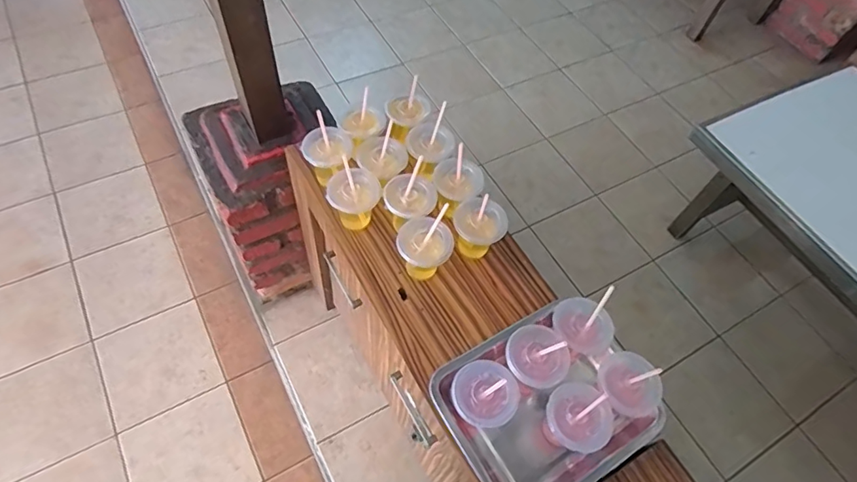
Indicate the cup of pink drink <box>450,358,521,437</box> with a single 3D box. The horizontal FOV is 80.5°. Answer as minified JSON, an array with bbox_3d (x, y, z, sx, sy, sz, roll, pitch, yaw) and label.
[{"bbox_3d":[0.081,0.231,0.746,0.092,0.086,0.092,3,58,-5],"label":"cup of pink drink"}]

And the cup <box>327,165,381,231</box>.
[{"bbox_3d":[-0.133,-0.072,0.907,0.092,0.104,0.083,-12,60,-13],"label":"cup"}]

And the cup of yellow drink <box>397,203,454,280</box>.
[{"bbox_3d":[-0.005,0.012,0.855,0.091,0.127,0.085,8,58,-1],"label":"cup of yellow drink"}]

